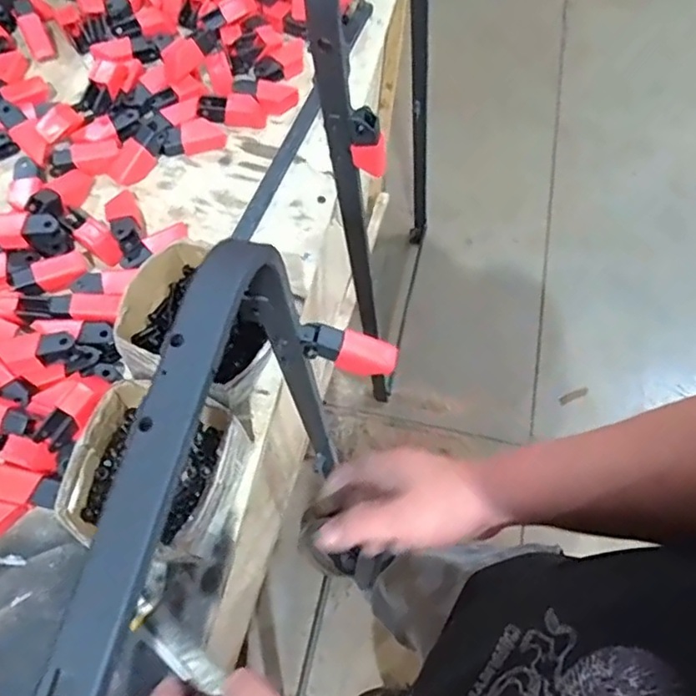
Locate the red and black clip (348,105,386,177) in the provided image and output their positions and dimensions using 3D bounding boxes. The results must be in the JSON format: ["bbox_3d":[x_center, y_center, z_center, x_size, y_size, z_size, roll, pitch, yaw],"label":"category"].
[{"bbox_3d":[0.023,-0.230,0.704,0.039,0.083,0.027,32,69,10],"label":"red and black clip"}]

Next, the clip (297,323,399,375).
[{"bbox_3d":[0.001,0.001,0.553,0.087,0.023,0.032,11,67,1],"label":"clip"}]

